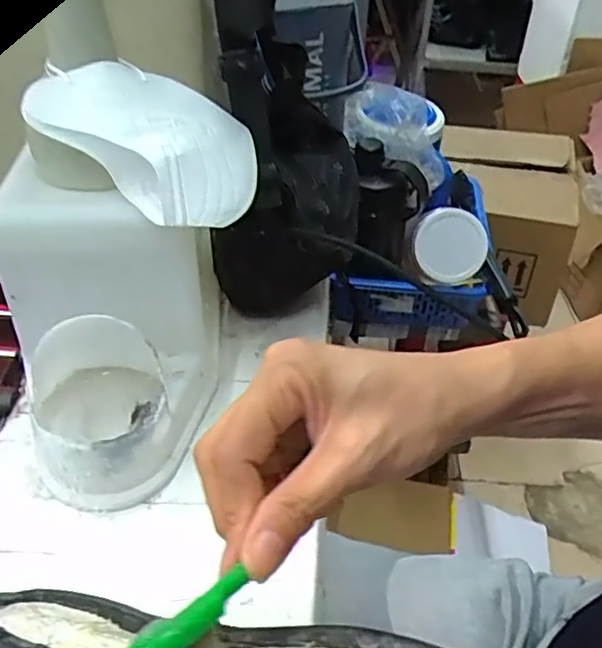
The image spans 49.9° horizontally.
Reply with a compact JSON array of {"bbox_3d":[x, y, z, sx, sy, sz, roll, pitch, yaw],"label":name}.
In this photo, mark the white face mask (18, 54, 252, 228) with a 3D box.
[{"bbox_3d":[-0.095,-0.115,0.409,0.131,0.074,0.115,-1,39,-6],"label":"white face mask"}]

